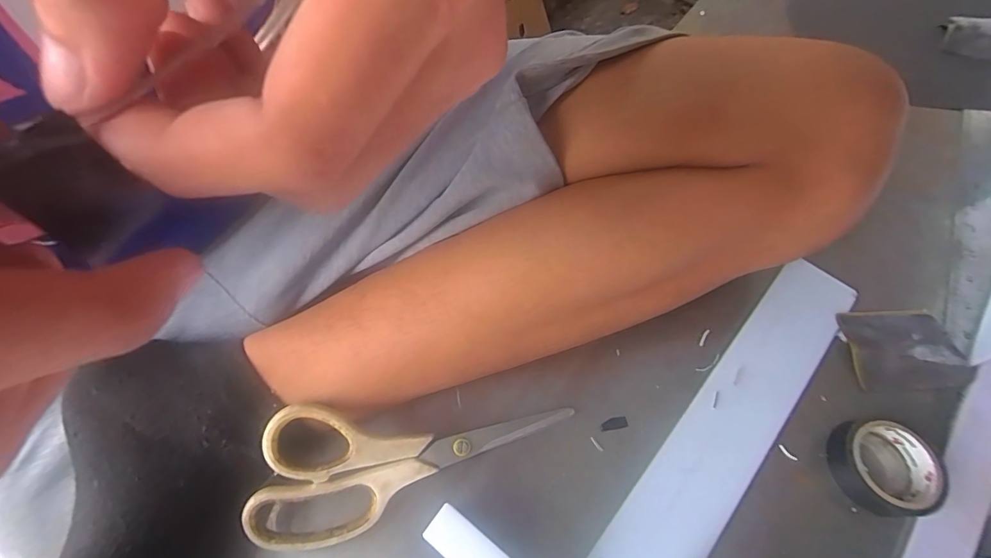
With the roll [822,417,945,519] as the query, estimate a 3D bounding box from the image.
[{"bbox_3d":[0.228,0.109,0.267,0.048,0.023,0.052,-20,62,-11],"label":"roll"}]

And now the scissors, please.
[{"bbox_3d":[-0.045,0.112,0.264,0.175,0.006,0.072,5,84,-15],"label":"scissors"}]

